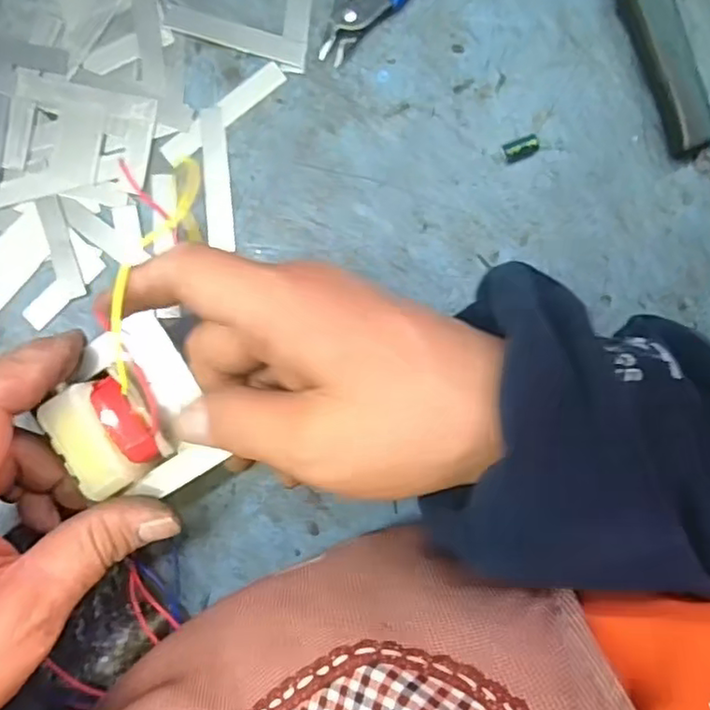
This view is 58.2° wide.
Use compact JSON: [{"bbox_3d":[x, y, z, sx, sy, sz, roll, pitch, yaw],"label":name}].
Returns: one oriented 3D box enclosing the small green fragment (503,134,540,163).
[{"bbox_3d":[0.075,-0.093,0.284,0.016,0.007,0.009,-22,90,3],"label":"small green fragment"}]

